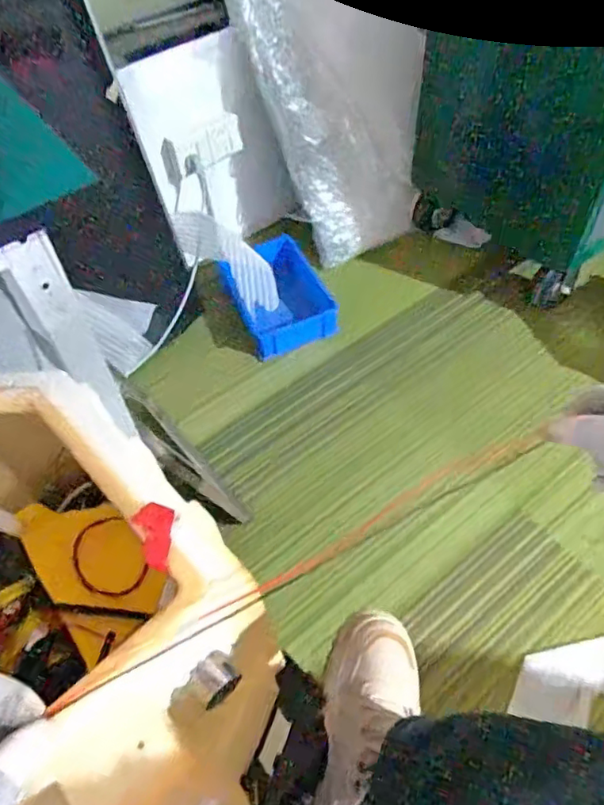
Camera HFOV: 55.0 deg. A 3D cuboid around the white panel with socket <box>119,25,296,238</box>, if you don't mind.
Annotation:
[{"bbox_3d":[-0.203,-0.573,1.335,0.271,0.451,0.051,-42,51,-17],"label":"white panel with socket"}]

